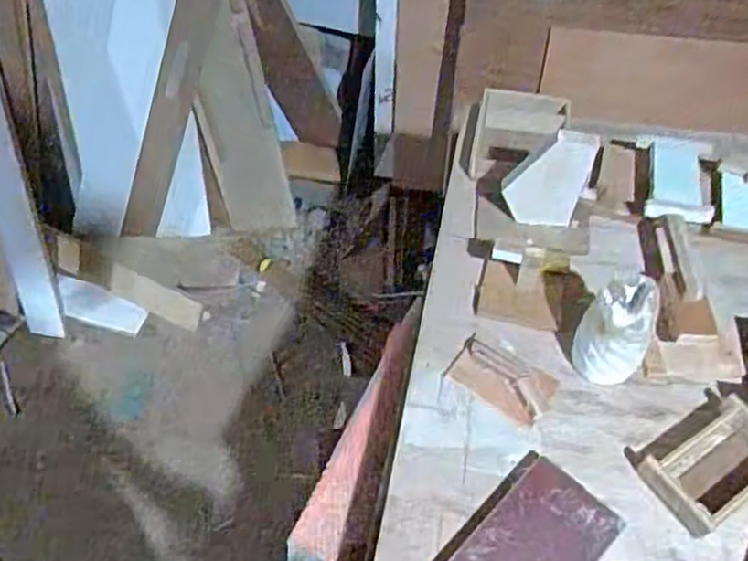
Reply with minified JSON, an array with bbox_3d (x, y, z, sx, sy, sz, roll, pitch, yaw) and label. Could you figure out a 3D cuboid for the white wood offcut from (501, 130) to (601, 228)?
[{"bbox_3d":[0.187,-0.110,0.745,0.085,0.127,0.010,6,54,5],"label":"white wood offcut"}]

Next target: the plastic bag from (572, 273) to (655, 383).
[{"bbox_3d":[0.230,0.049,0.655,0.065,0.110,0.052,14,55,11],"label":"plastic bag"}]

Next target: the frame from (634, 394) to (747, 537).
[{"bbox_3d":[0.308,0.167,0.617,0.124,0.039,0.075,-30,58,-20],"label":"frame"}]

